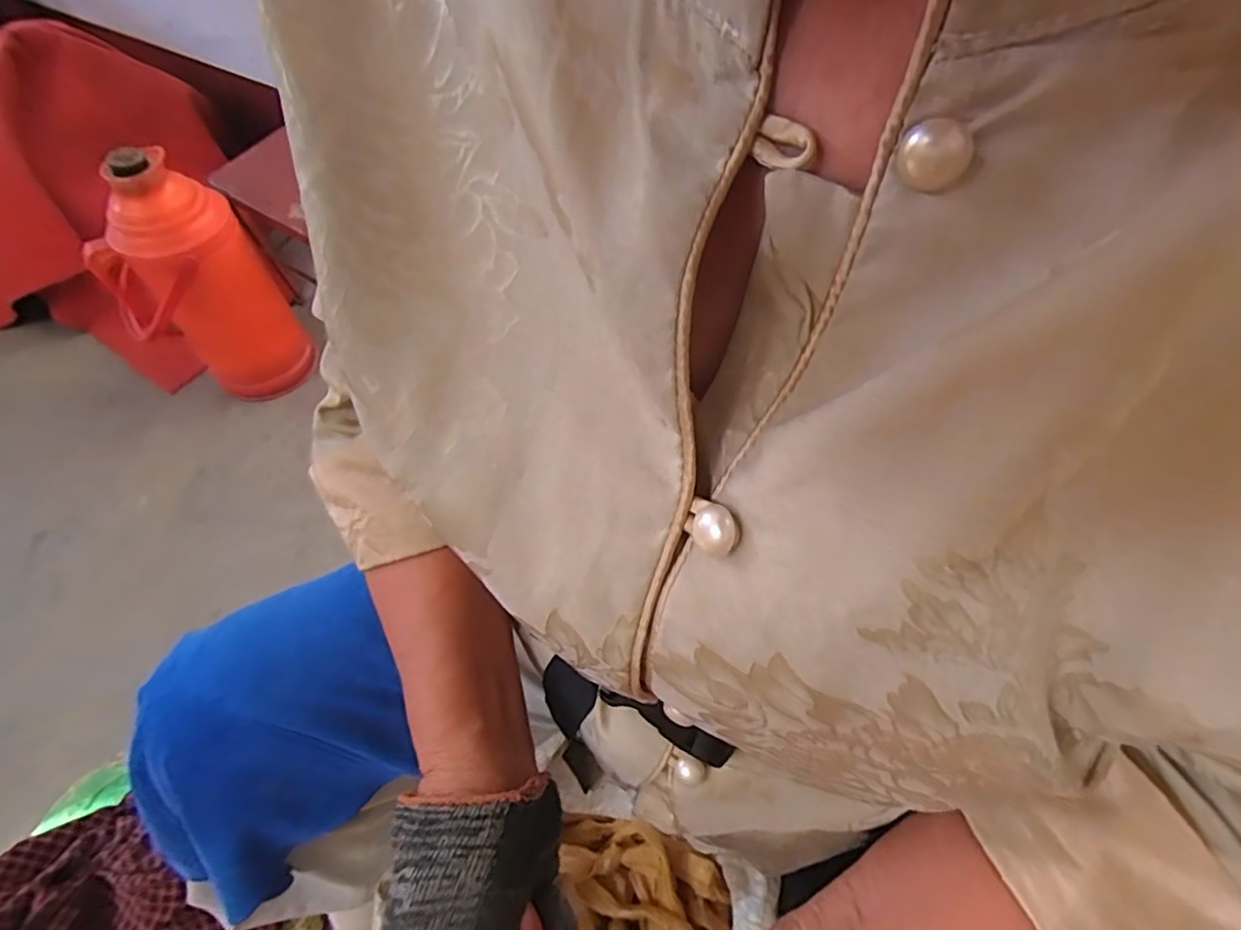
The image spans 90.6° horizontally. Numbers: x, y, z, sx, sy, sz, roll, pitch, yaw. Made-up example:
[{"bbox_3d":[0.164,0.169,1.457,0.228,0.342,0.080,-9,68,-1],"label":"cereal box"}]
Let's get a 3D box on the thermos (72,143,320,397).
[{"bbox_3d":[-0.614,-0.243,0.919,0.198,0.368,0.164,-37,64,-20],"label":"thermos"}]

